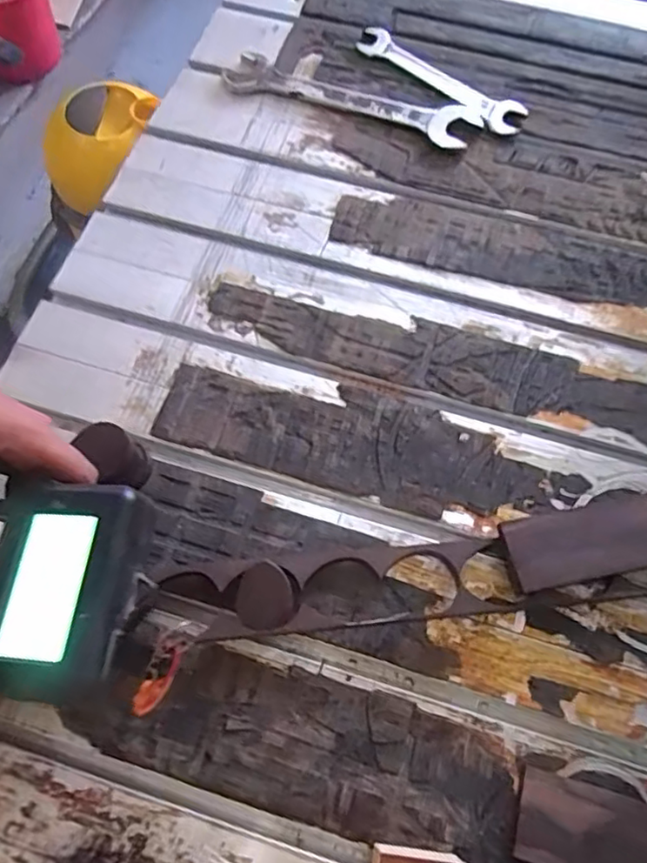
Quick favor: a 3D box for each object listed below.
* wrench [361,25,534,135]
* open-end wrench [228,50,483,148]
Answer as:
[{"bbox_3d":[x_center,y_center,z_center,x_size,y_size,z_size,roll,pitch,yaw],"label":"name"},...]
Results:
[{"bbox_3d":[0.116,-0.354,0.596,0.189,0.010,0.032,39,71,15],"label":"wrench"},{"bbox_3d":[0.026,-0.324,0.582,0.250,0.010,0.055,20,67,7],"label":"open-end wrench"}]

